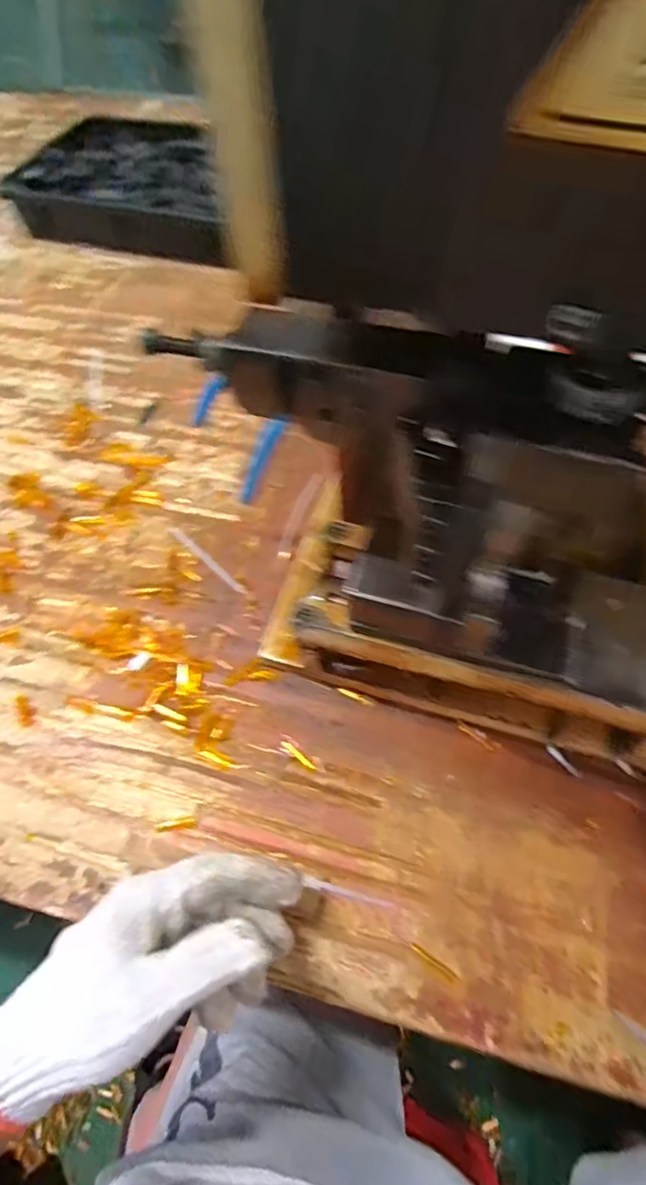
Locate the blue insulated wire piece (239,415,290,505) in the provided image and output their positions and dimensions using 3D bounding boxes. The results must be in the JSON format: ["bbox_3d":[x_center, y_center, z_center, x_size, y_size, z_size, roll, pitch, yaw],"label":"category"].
[{"bbox_3d":[-0.042,-0.090,0.390,0.010,0.064,0.012,37,24,22],"label":"blue insulated wire piece"}]

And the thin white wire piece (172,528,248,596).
[{"bbox_3d":[-0.101,-0.029,0.499,0.007,0.005,0.103,-40,65,-20],"label":"thin white wire piece"}]

